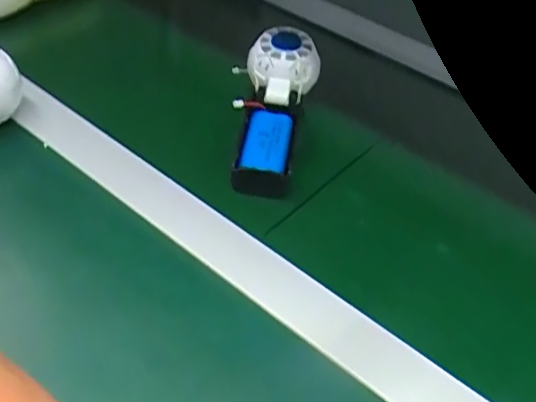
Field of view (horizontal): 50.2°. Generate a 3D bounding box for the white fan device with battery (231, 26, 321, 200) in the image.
[{"bbox_3d":[0.004,-0.080,0.489,0.062,0.034,0.185,8,57,4],"label":"white fan device with battery"}]

